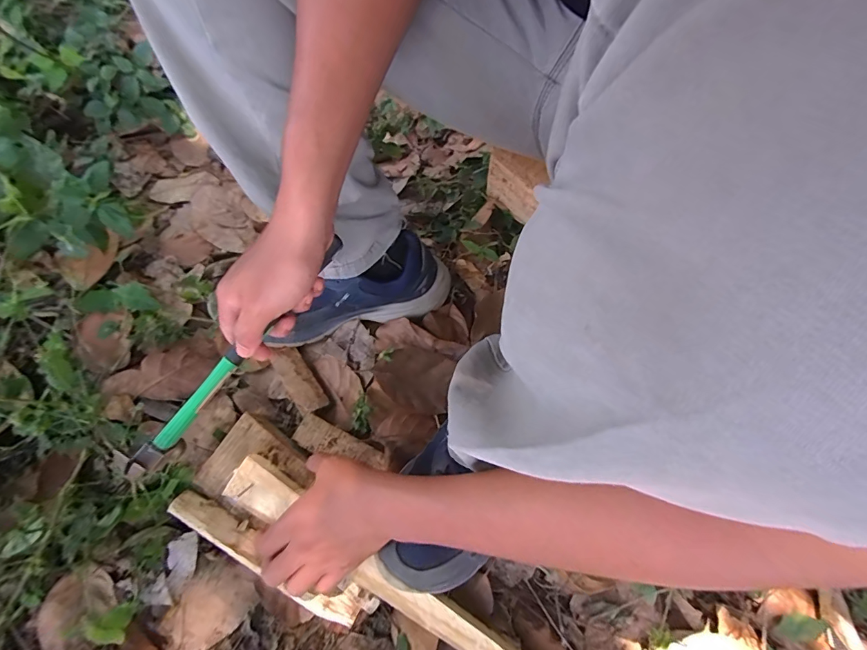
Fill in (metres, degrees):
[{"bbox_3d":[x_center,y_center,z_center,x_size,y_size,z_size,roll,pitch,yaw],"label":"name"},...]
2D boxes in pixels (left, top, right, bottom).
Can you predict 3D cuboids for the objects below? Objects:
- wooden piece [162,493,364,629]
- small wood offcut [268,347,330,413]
[{"bbox_3d":[-0.166,0.226,0.409,0.210,0.018,0.028,31,64,6],"label":"wooden piece"},{"bbox_3d":[-0.164,0.066,0.507,0.033,0.017,0.090,-31,69,-19],"label":"small wood offcut"}]

